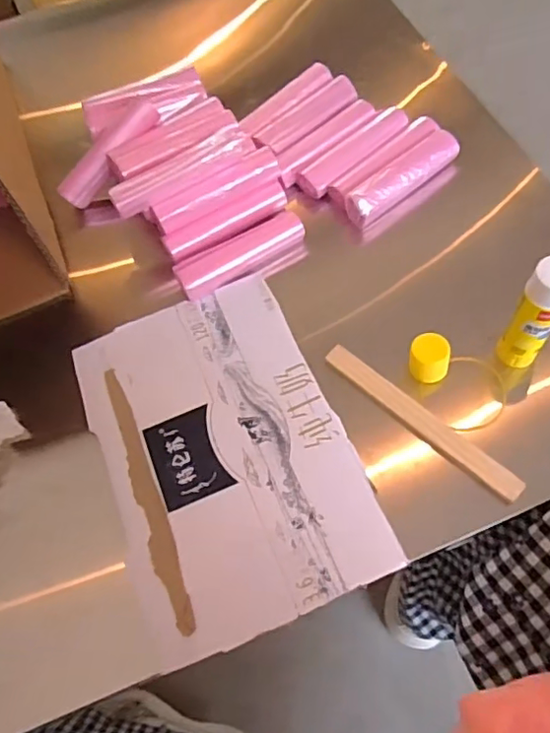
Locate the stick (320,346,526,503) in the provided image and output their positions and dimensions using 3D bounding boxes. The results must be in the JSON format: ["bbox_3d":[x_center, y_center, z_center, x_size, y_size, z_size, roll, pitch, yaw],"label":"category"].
[{"bbox_3d":[0.107,0.039,0.423,0.169,0.005,0.020,39,72,21],"label":"stick"}]

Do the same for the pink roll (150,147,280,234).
[{"bbox_3d":[-0.052,-0.157,0.503,0.120,0.025,0.024,-29,64,-11],"label":"pink roll"}]

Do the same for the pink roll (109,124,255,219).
[{"bbox_3d":[-0.077,-0.172,0.489,0.136,0.027,0.025,-29,64,-11],"label":"pink roll"}]

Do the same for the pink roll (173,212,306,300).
[{"bbox_3d":[-0.031,-0.100,0.502,0.118,0.021,0.031,-28,64,-10],"label":"pink roll"}]

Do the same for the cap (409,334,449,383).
[{"bbox_3d":[0.119,-0.007,0.436,0.029,0.026,0.030,-7,63,0],"label":"cap"}]

